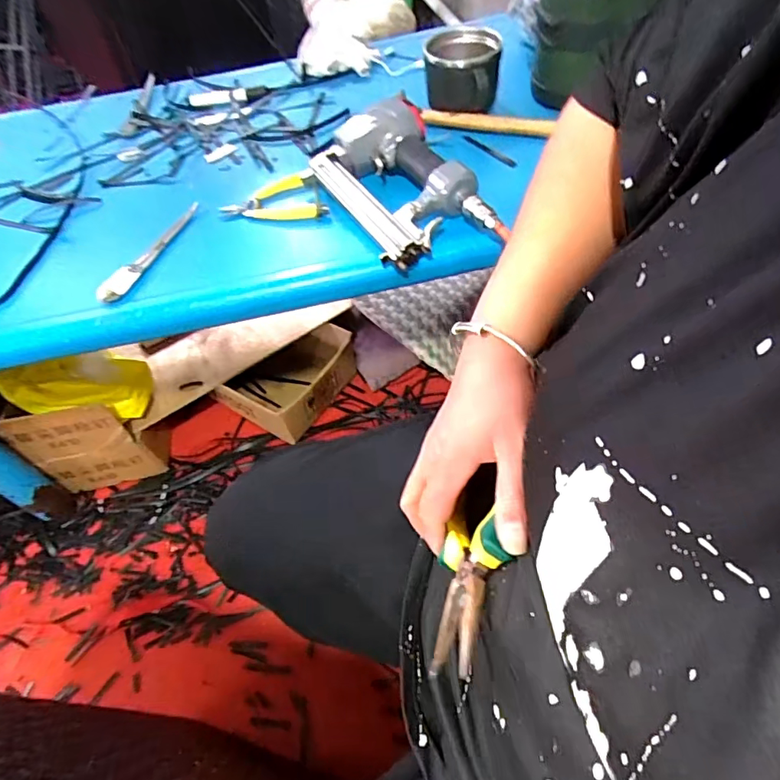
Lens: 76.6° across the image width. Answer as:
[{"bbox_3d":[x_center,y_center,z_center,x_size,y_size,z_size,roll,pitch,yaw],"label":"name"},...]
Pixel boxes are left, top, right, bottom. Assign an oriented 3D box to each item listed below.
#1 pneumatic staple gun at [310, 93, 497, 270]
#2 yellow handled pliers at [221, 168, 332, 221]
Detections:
[{"bbox_3d":[0.007,-0.242,0.582,0.145,0.067,0.241,-21,55,-10],"label":"pneumatic staple gun"},{"bbox_3d":[-0.146,-0.245,0.627,0.140,0.024,0.078,0,54,5],"label":"yellow handled pliers"}]

